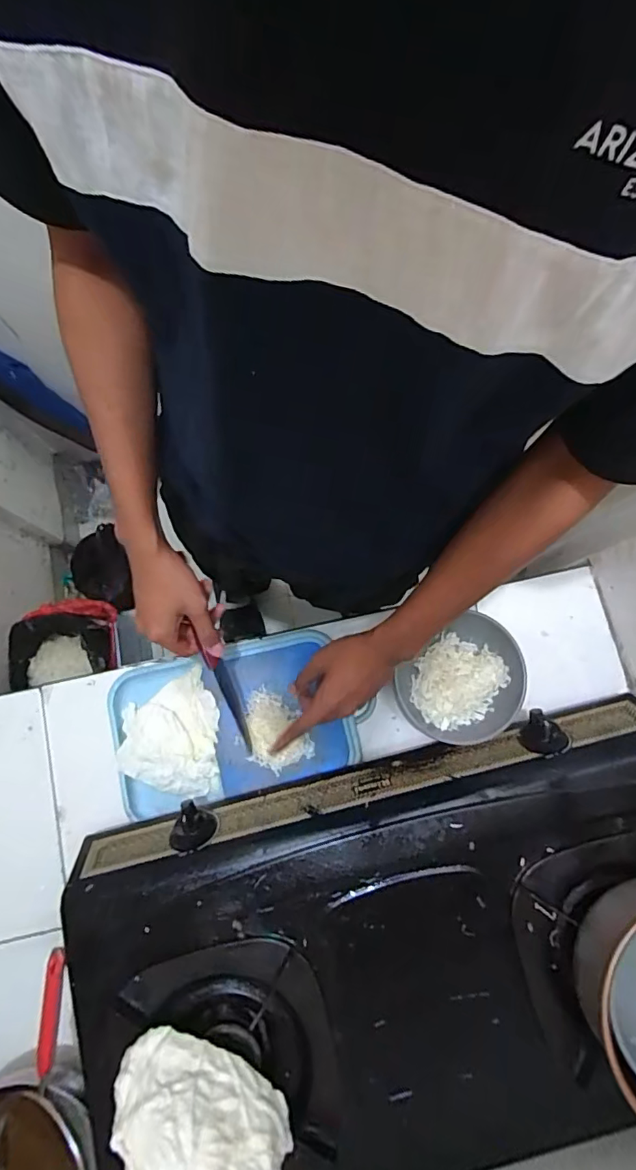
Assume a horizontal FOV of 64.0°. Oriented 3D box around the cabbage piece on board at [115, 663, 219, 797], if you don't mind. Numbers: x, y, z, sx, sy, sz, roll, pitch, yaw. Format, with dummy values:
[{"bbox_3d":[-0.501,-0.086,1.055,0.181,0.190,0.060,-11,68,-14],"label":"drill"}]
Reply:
[{"bbox_3d":[-0.189,0.187,0.653,0.121,0.038,0.152,1,80,0],"label":"cabbage piece on board"}]

